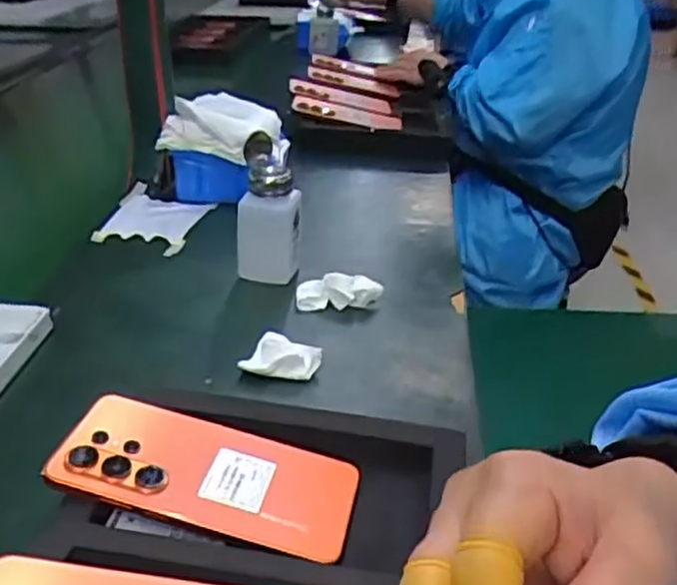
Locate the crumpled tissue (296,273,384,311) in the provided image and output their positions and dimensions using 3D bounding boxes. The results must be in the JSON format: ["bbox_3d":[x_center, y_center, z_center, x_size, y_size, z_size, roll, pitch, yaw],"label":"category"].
[{"bbox_3d":[0.000,-0.002,0.652,0.077,0.024,0.026,-4,29,-9],"label":"crumpled tissue"}]

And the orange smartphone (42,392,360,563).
[{"bbox_3d":[-0.075,0.104,0.419,0.170,0.006,0.080,17,32,4],"label":"orange smartphone"}]

